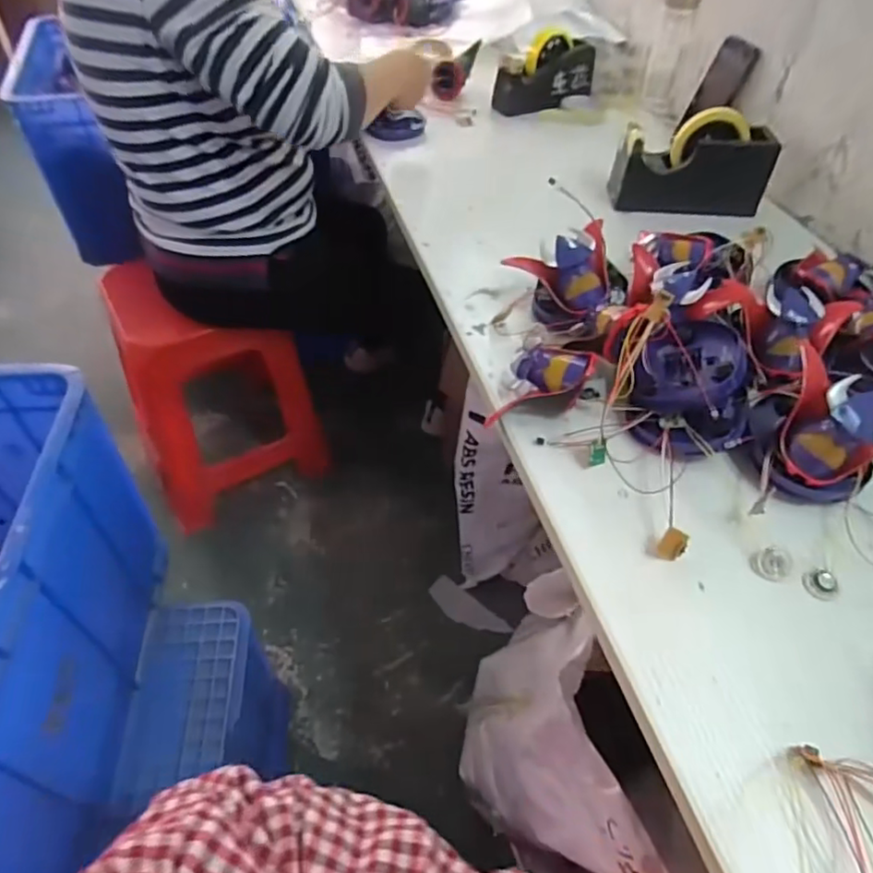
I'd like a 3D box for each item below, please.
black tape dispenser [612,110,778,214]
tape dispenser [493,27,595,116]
[{"bbox_3d":[0.350,-0.369,0.825,0.201,0.113,0.054,5,49,1],"label":"black tape dispenser"},{"bbox_3d":[0.189,-0.637,1.060,0.185,0.105,0.064,-17,52,-18],"label":"tape dispenser"}]

